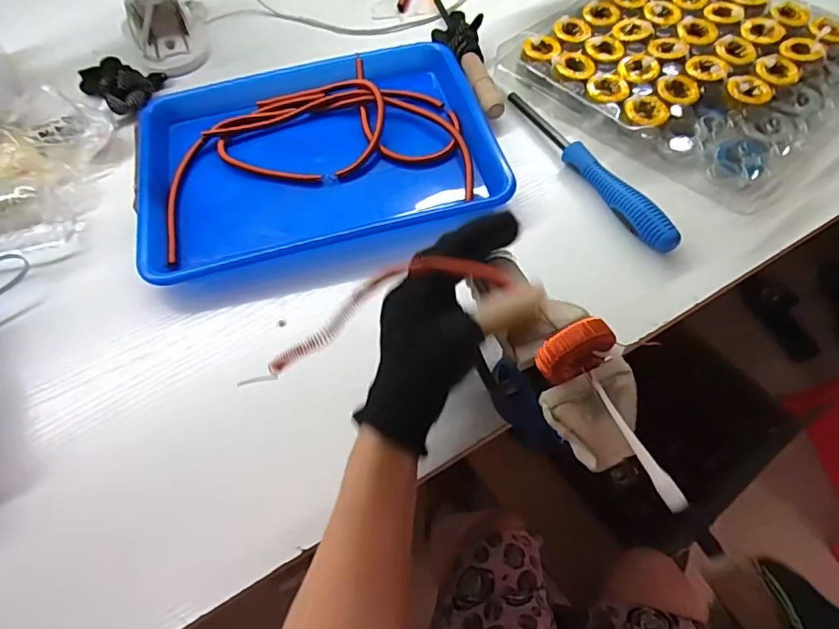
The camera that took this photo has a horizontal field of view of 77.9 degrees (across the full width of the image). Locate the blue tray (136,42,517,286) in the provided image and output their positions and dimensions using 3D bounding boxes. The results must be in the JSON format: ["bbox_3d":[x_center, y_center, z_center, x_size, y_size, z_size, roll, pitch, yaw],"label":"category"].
[{"bbox_3d":[-0.106,-0.166,0.522,0.337,0.042,0.257,-12,58,-6],"label":"blue tray"}]

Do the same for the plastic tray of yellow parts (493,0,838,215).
[{"bbox_3d":[0.285,-0.259,0.537,0.282,0.048,0.303,-38,65,-18],"label":"plastic tray of yellow parts"}]

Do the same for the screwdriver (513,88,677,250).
[{"bbox_3d":[0.155,-0.144,0.484,0.025,0.022,0.233,-23,61,-10],"label":"screwdriver"}]

